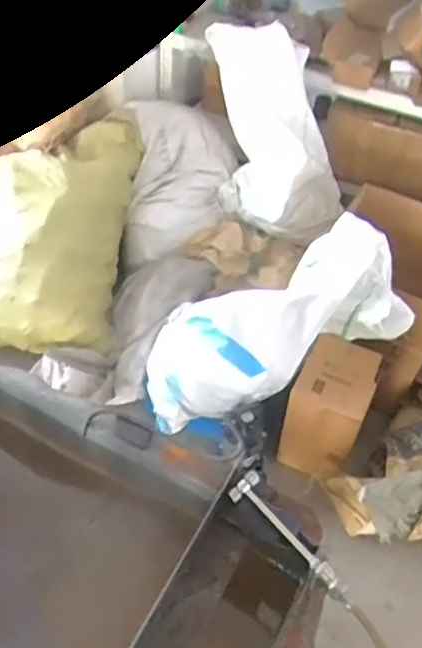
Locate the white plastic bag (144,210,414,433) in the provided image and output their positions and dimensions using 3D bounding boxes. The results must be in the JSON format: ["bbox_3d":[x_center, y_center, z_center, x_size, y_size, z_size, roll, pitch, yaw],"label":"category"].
[{"bbox_3d":[0.137,0.004,1.463,0.690,0.247,0.280,-31,43,22],"label":"white plastic bag"}]

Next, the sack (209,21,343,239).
[{"bbox_3d":[0.147,-0.563,1.751,0.352,0.606,0.207,2,42,29],"label":"sack"}]

